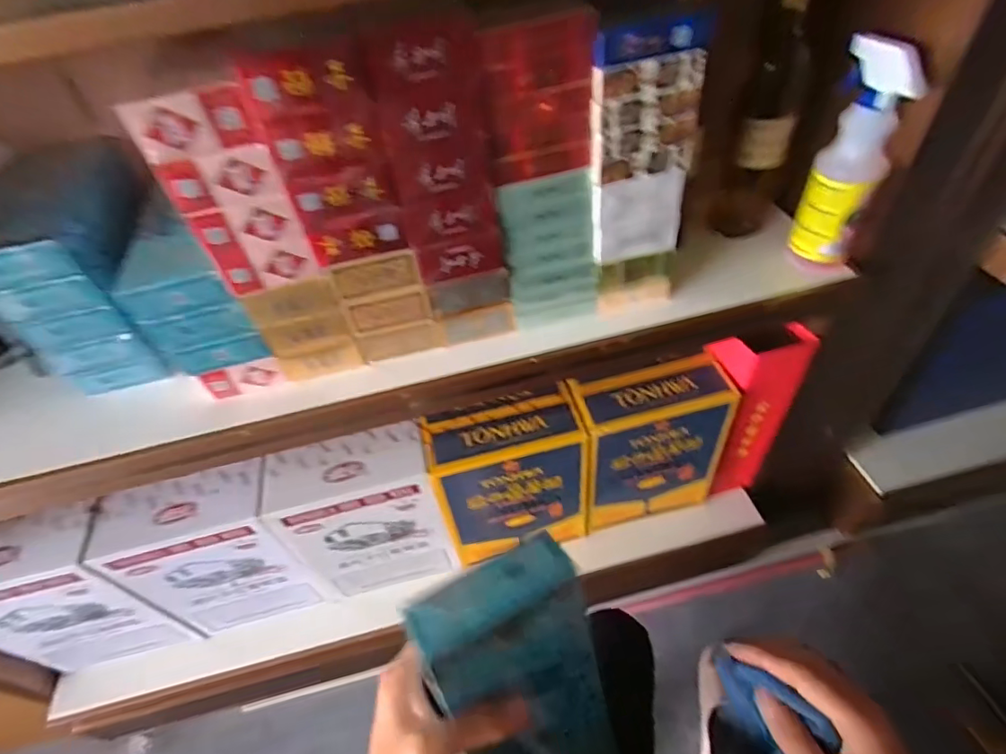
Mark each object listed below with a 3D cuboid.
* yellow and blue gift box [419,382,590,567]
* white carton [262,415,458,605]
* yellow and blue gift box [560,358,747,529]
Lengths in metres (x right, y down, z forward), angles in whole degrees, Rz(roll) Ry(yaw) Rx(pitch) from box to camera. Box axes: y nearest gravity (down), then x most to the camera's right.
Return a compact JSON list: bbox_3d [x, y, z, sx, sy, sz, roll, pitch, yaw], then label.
[{"bbox_3d":[0.013,0.177,0.894,0.237,0.294,0.127,-14,48,-7],"label":"yellow and blue gift box"},{"bbox_3d":[-0.222,0.226,0.856,0.239,0.277,0.119,-14,48,-6],"label":"white carton"},{"bbox_3d":[0.253,0.129,0.922,0.245,0.332,0.097,-14,48,-7],"label":"yellow and blue gift box"}]

